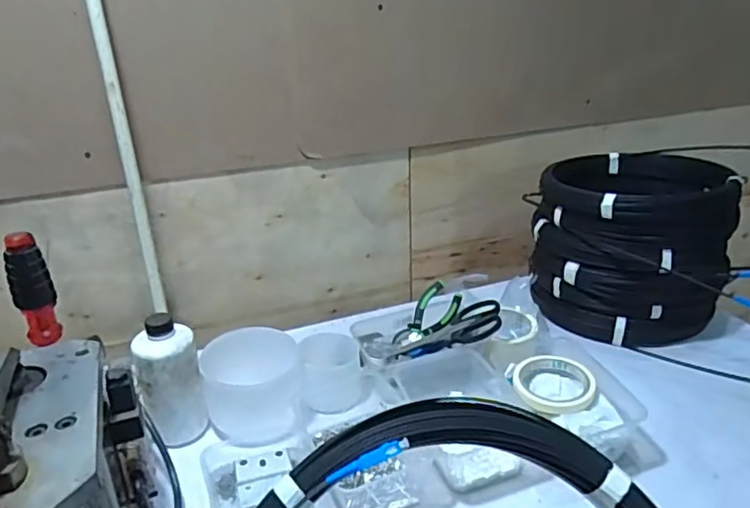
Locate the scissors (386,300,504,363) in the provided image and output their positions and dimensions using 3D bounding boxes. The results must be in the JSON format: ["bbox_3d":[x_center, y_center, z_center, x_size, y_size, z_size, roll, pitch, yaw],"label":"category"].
[{"bbox_3d":[0.099,0.116,0.837,0.172,0.033,0.078,-25,17,20],"label":"scissors"}]

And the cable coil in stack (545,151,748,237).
[{"bbox_3d":[0.394,-0.101,0.922,0.248,0.055,0.263,-1,24,1],"label":"cable coil in stack"}]

